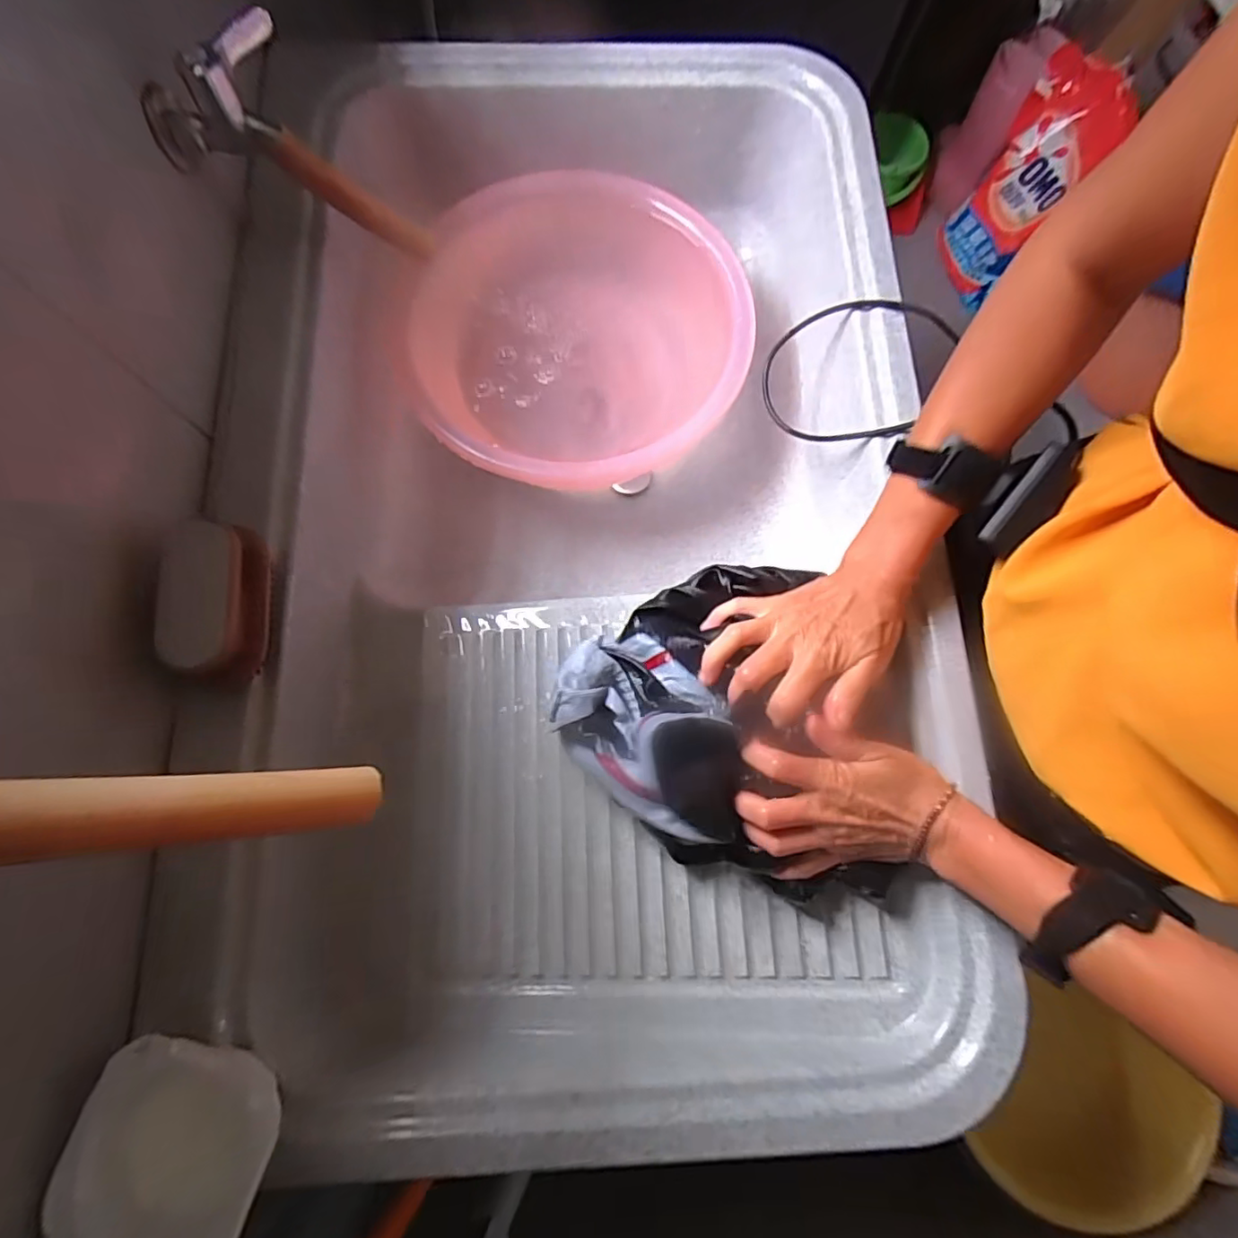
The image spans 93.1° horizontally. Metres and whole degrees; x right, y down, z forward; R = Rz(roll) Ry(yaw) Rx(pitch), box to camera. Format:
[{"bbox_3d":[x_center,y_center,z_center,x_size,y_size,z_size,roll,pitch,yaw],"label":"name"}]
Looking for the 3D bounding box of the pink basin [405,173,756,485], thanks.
[{"bbox_3d":[-0.039,-0.290,0.623,0.332,0.105,0.340,0,77,-1],"label":"pink basin"}]

